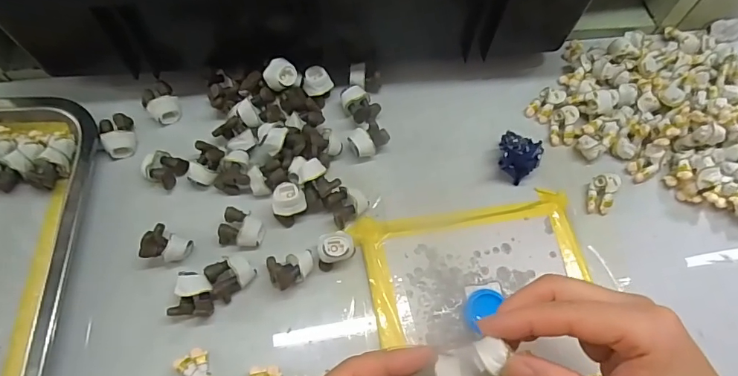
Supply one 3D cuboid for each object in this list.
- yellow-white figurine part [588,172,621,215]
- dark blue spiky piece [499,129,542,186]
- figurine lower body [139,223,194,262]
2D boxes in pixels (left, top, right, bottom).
[{"bbox_3d":[0.170,0.004,0.327,0.018,0.018,0.027,21,65,8],"label":"yellow-white figurine part"},{"bbox_3d":[0.109,-0.022,0.335,0.032,0.025,0.031,1,64,-2],"label":"dark blue spiky piece"},{"bbox_3d":[-0.132,0.038,0.291,0.027,0.022,0.023,24,65,9],"label":"figurine lower body"}]

